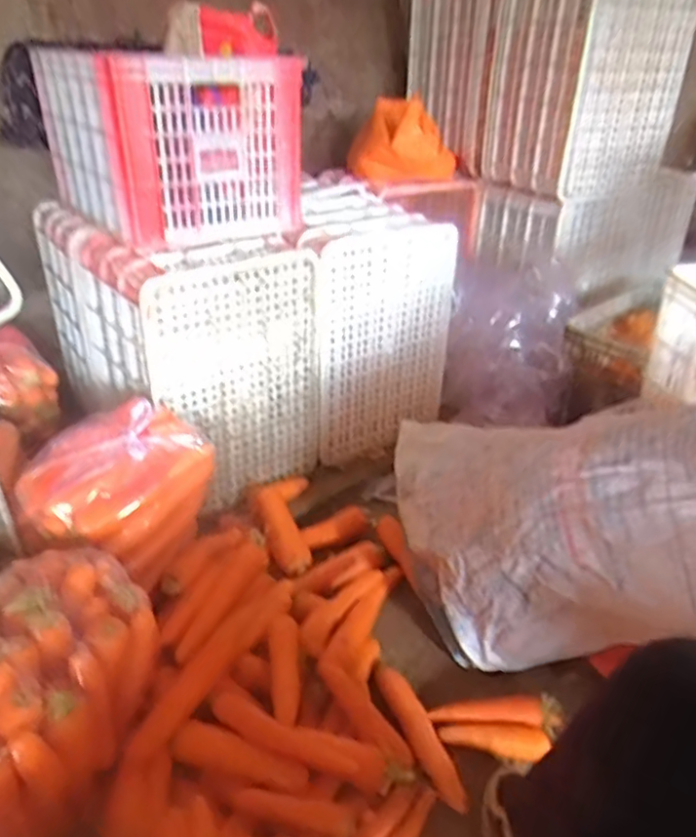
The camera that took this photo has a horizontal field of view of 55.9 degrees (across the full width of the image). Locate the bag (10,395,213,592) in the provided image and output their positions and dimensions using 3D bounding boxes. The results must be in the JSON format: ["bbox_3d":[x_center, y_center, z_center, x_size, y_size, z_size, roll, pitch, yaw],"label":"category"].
[{"bbox_3d":[-0.363,0.115,1.044,0.223,0.184,0.270,27,39,36],"label":"bag"}]

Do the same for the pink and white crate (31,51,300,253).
[{"bbox_3d":[-0.350,-0.569,1.326,0.374,0.284,0.486,-19,36,-29],"label":"pink and white crate"}]

